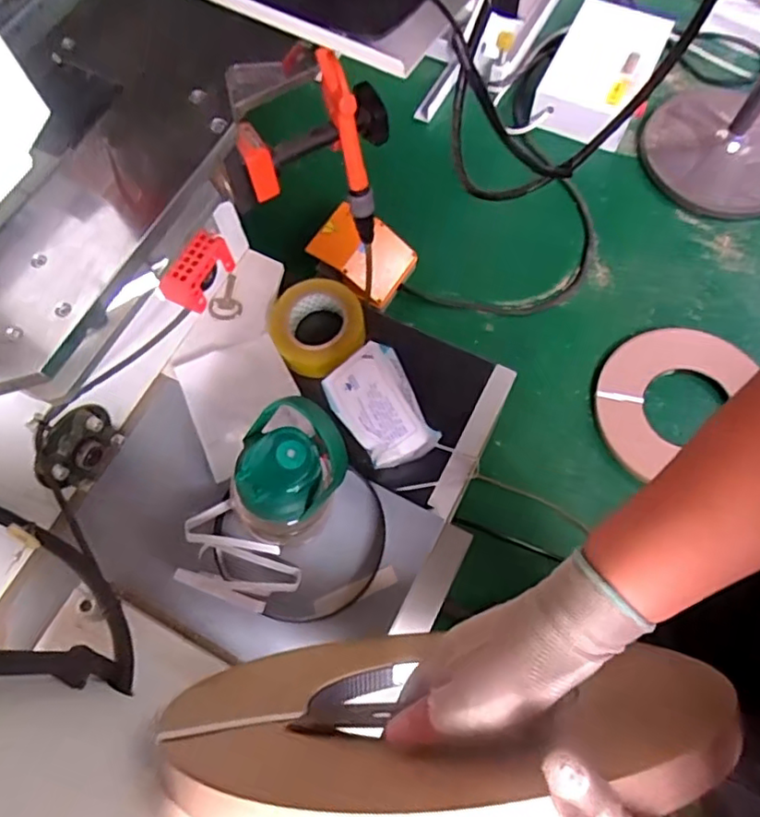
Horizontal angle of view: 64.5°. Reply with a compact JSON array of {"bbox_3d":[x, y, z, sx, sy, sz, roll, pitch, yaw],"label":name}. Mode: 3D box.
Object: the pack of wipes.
[{"bbox_3d":[0.003,0.002,0.759,0.097,0.061,0.148,-40,74,26],"label":"pack of wipes"}]

